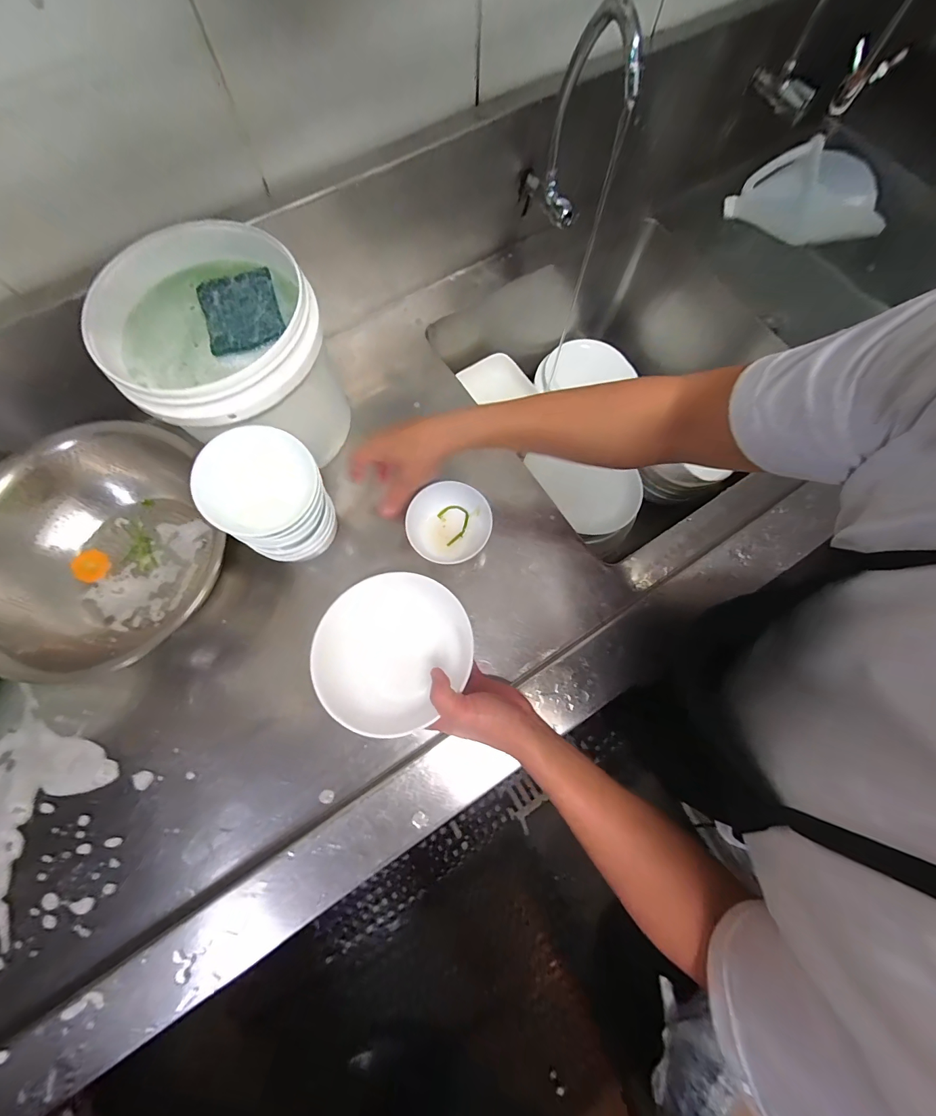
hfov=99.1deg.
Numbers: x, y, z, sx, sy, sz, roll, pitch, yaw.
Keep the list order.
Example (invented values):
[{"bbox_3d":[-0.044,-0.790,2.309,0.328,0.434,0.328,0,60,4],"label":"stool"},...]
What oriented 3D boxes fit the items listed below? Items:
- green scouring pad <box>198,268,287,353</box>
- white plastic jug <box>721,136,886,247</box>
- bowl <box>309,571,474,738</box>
[{"bbox_3d":[-0.242,-0.264,0.425,0.077,0.010,0.095,-18,76,-6],"label":"green scouring pad"},{"bbox_3d":[0.626,-0.658,0.725,0.266,0.101,0.135,6,75,0],"label":"white plastic jug"},{"bbox_3d":[-0.083,0.103,0.456,0.160,0.074,0.170,0,74,-1],"label":"bowl"}]

